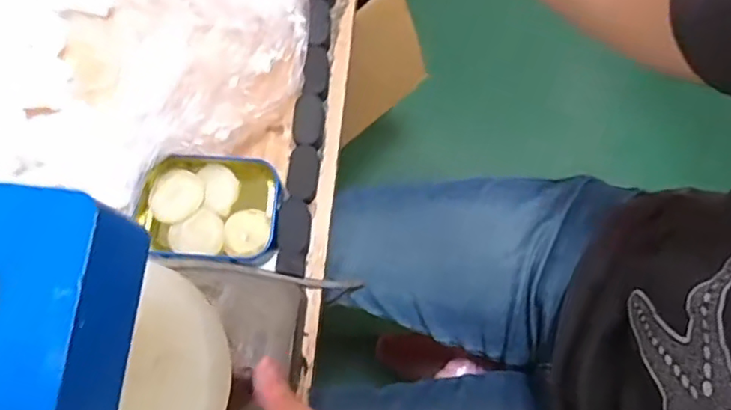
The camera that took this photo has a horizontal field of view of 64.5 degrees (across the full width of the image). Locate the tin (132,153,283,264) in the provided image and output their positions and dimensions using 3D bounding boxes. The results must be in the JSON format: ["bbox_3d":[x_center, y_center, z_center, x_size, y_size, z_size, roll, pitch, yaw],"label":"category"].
[{"bbox_3d":[-0.105,0.003,0.392,0.094,0.022,0.068,3,75,1],"label":"tin"}]

